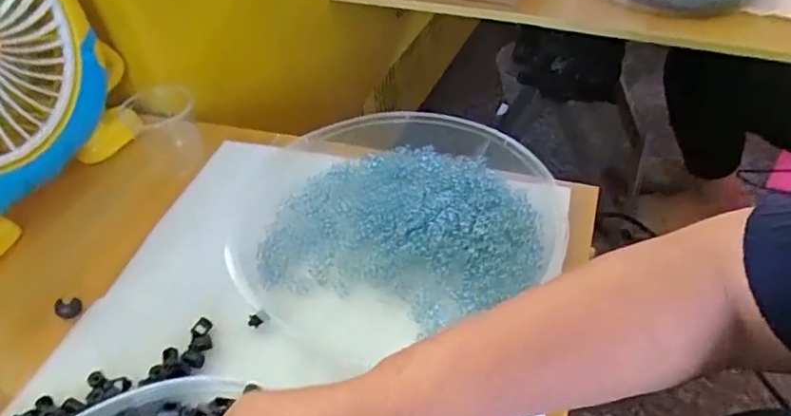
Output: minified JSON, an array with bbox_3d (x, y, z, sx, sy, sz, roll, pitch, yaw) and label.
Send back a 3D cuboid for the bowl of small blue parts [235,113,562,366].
[{"bbox_3d":[-0.008,-0.007,0.449,0.245,0.038,0.243,-3,45,3],"label":"bowl of small blue parts"}]

